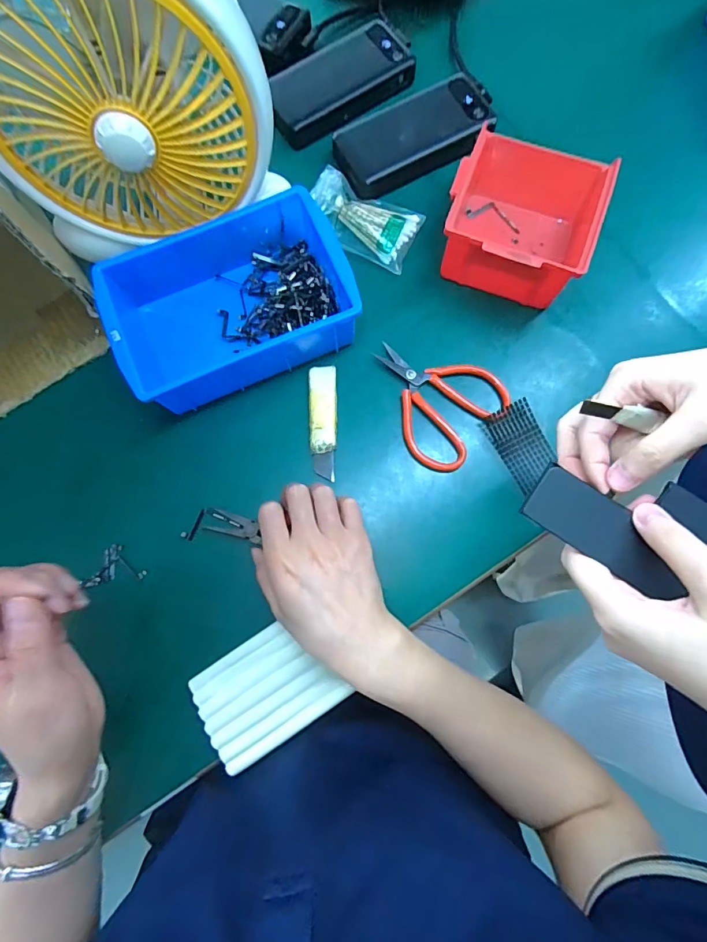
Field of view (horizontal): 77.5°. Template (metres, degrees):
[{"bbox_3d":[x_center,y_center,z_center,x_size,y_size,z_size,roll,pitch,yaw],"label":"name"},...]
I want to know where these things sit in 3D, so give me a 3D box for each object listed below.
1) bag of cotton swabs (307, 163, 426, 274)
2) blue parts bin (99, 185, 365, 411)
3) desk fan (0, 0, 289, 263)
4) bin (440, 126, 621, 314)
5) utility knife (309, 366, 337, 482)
[{"bbox_3d":[0.008,-0.243,0.426,0.107,0.024,0.070,27,80,7],"label":"bag of cotton swabs"},{"bbox_3d":[-0.106,-0.143,0.387,0.199,0.063,0.134,-25,79,-4],"label":"blue parts bin"},{"bbox_3d":[-0.168,-0.265,0.322,0.207,0.231,0.078,-5,78,0],"label":"desk fan"},{"bbox_3d":[0.149,-0.228,0.399,0.119,0.068,0.136,19,79,5],"label":"bin"},{"bbox_3d":[-0.028,-0.045,0.398,0.024,0.006,0.105,-1,78,1],"label":"utility knife"}]

